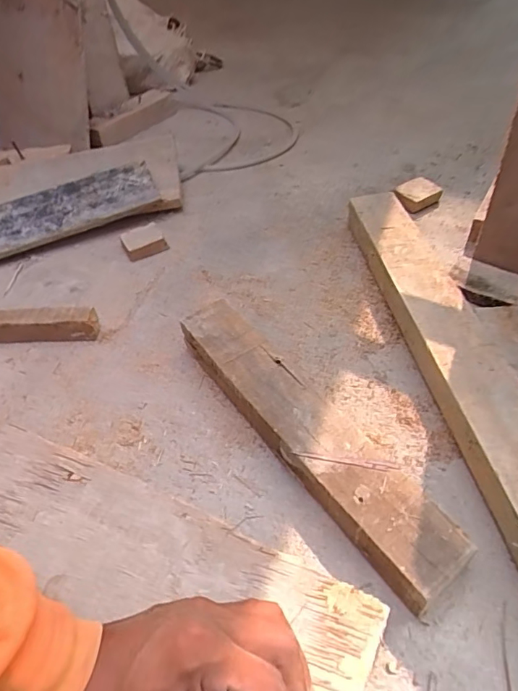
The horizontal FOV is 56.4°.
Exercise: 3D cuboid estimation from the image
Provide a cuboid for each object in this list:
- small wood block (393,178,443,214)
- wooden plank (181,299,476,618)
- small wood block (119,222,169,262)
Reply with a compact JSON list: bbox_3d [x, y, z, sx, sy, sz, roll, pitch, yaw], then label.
[{"bbox_3d":[0.212,-0.203,0.655,0.057,0.021,0.043,-29,51,-21],"label":"small wood block"},{"bbox_3d":[0.033,0.067,0.407,0.062,0.044,0.308,-30,51,-22],"label":"wooden plank"},{"bbox_3d":[-0.149,-0.132,0.625,0.049,0.020,0.044,-27,50,-20],"label":"small wood block"}]

